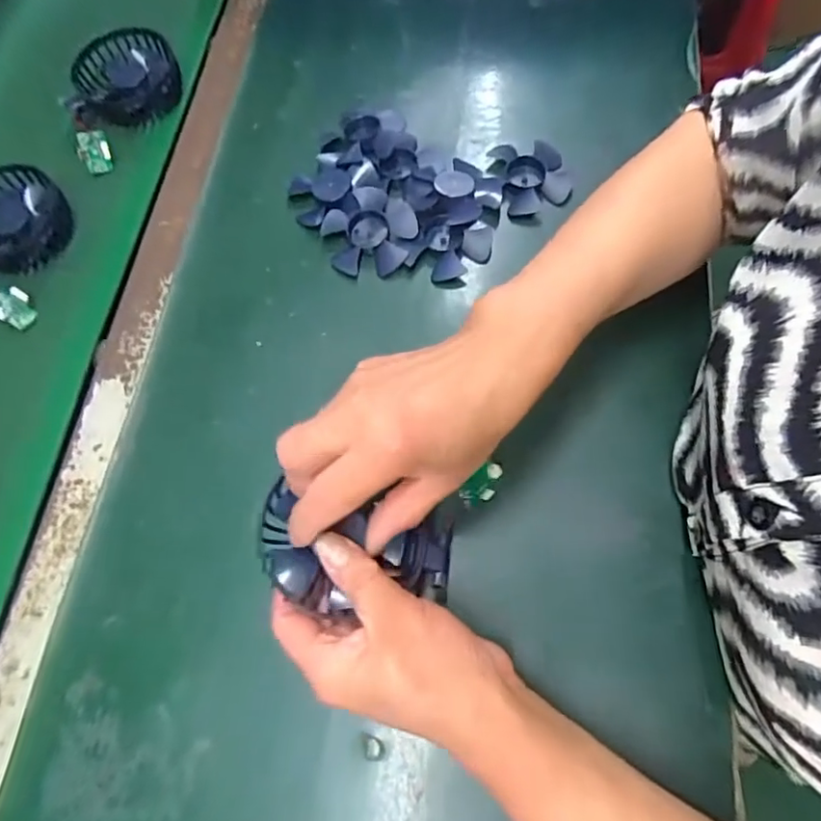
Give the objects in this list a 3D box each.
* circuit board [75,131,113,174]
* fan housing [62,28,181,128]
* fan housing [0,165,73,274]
[{"bbox_3d":[-0.271,-0.222,0.484,0.026,0.007,0.033,-13,101,-6],"label":"circuit board"},{"bbox_3d":[-0.253,-0.297,0.503,0.091,0.026,0.088,-10,69,-1],"label":"fan housing"},{"bbox_3d":[-0.325,-0.151,0.464,0.086,0.039,0.089,-18,69,-4],"label":"fan housing"}]

